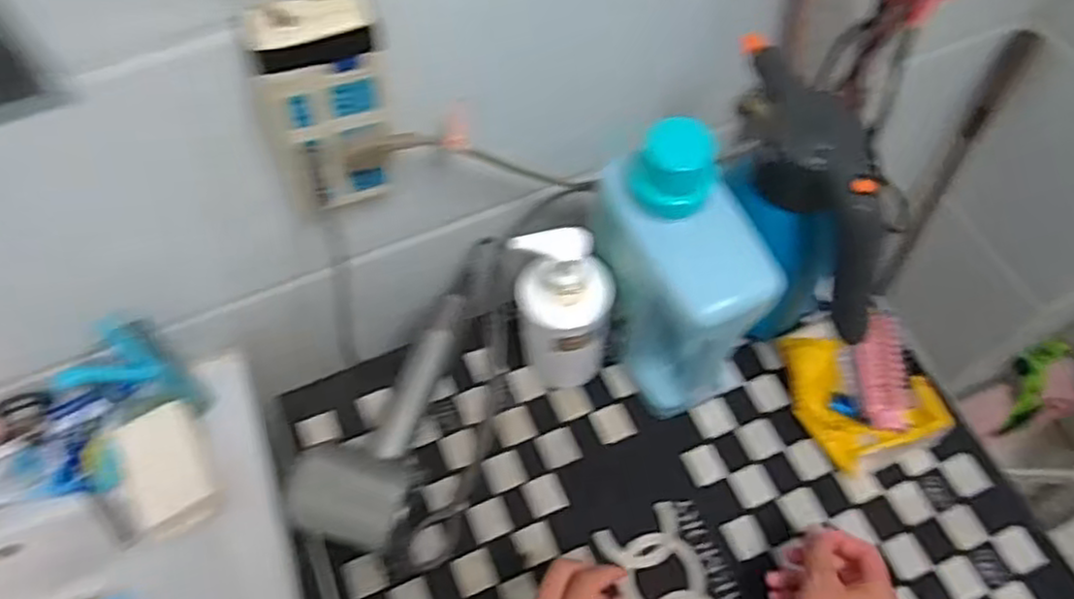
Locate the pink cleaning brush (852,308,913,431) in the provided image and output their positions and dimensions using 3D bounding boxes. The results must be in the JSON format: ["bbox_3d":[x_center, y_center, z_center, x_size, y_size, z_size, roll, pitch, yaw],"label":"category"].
[{"bbox_3d":[0.313,0.063,0.662,0.043,0.027,0.117,0,61,3],"label":"pink cleaning brush"}]

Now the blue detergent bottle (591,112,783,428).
[{"bbox_3d":[0.115,-0.014,0.587,0.079,0.251,0.136,-30,64,-13],"label":"blue detergent bottle"}]

